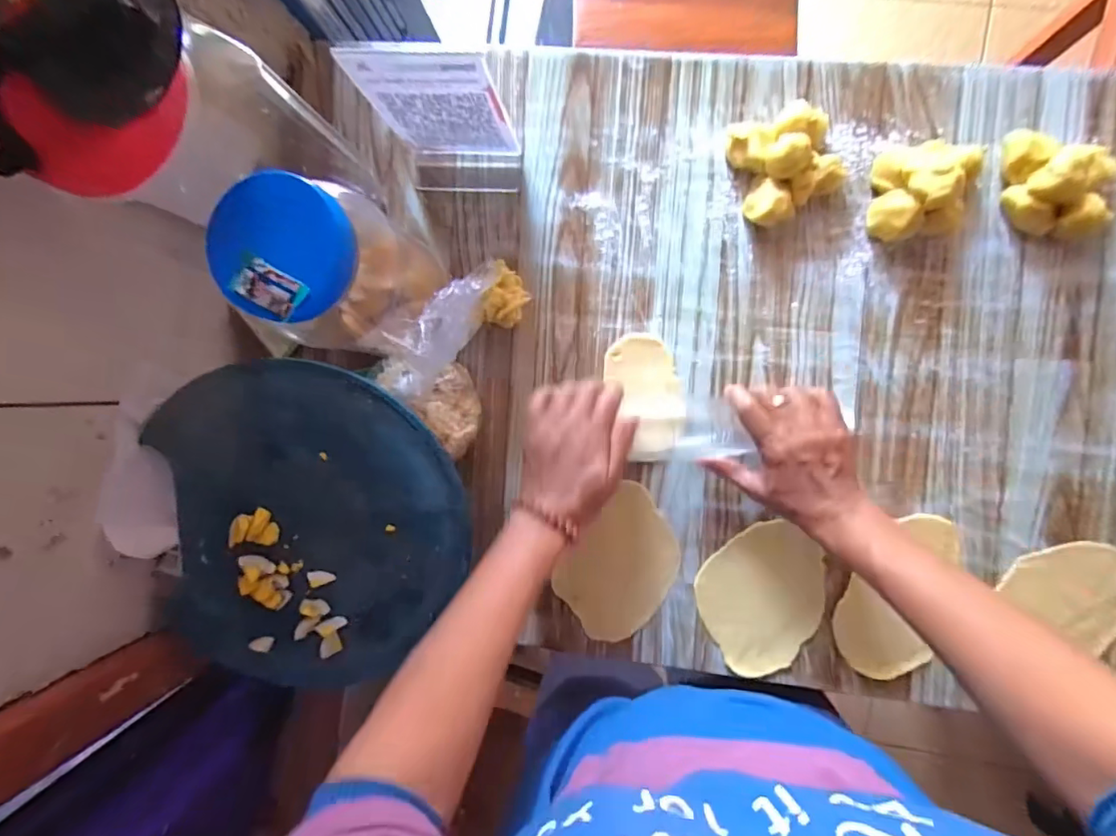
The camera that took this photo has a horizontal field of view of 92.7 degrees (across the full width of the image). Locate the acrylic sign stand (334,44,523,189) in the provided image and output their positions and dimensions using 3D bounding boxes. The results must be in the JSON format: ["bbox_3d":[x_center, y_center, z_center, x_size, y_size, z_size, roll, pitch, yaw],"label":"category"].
[{"bbox_3d":[-0.098,-0.241,0.445,0.111,0.156,0.043,6,93,5],"label":"acrylic sign stand"}]

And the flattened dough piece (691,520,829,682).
[{"bbox_3d":[0.200,0.173,0.513,0.127,0.005,0.122,0,93,5],"label":"flattened dough piece"}]

